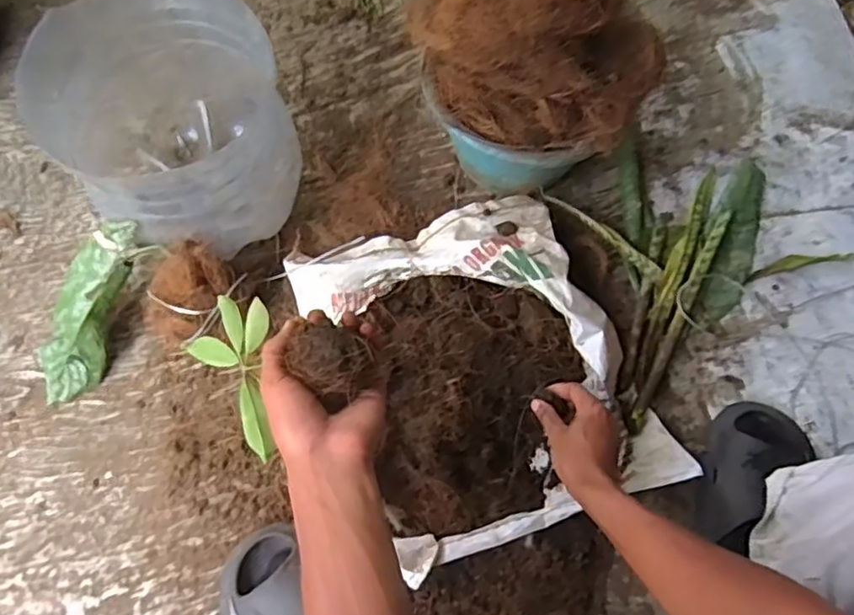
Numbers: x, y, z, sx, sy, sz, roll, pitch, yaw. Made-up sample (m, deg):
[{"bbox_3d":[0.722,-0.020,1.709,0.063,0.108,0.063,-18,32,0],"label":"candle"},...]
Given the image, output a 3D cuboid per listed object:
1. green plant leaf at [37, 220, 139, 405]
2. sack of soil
[{"bbox_3d":[-0.395,0.002,0.739,0.077,0.042,0.244,28,104,9],"label":"green plant leaf"},{"bbox_3d":[0.061,0.060,0.730,0.319,0.076,0.386,-22,71,-10],"label":"sack of soil"}]

